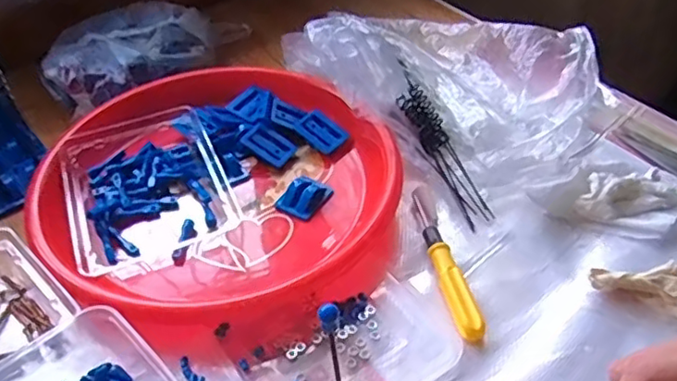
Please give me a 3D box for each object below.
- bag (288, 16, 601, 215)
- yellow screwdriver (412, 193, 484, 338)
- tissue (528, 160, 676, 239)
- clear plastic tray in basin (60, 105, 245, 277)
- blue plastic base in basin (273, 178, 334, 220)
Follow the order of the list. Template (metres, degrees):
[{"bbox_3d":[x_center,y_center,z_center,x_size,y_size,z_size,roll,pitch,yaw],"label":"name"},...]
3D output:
[{"bbox_3d":[0.093,-0.115,0.575,0.274,0.105,0.202,32,52,32],"label":"bag"},{"bbox_3d":[0.077,0.052,0.462,0.016,0.015,0.142,-9,43,-7],"label":"yellow screwdriver"},{"bbox_3d":[0.231,0.003,0.500,0.133,0.021,0.076,10,44,14],"label":"tissue"},{"bbox_3d":[-0.158,-0.003,0.513,0.124,0.033,0.159,-19,45,-16],"label":"clear plastic tray in basin"},{"bbox_3d":[-0.029,0.004,0.517,0.031,0.014,0.042,23,48,25],"label":"blue plastic base in basin"}]

